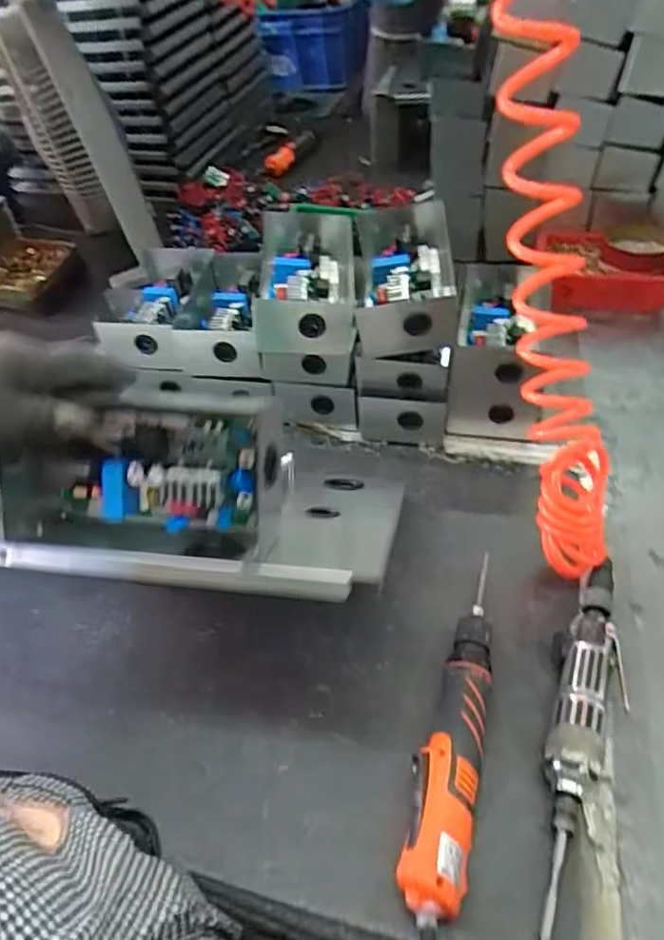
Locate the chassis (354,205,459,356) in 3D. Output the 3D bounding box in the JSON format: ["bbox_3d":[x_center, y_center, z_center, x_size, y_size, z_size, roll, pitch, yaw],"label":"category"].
[{"bbox_3d":[0.087,-0.229,0.707,0.112,0.072,0.225,0,47,7],"label":"chassis"}]

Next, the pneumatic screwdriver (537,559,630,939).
[{"bbox_3d":[0.203,0.206,0.490,0.053,0.040,0.305,12,50,18],"label":"pneumatic screwdriver"}]

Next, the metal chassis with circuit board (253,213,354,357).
[{"bbox_3d":[-0.030,-0.221,0.720,0.115,0.068,0.211,-3,47,4],"label":"metal chassis with circuit board"}]

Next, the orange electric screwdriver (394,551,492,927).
[{"bbox_3d":[0.101,0.203,0.506,0.050,0.040,0.289,8,48,14],"label":"orange electric screwdriver"}]

